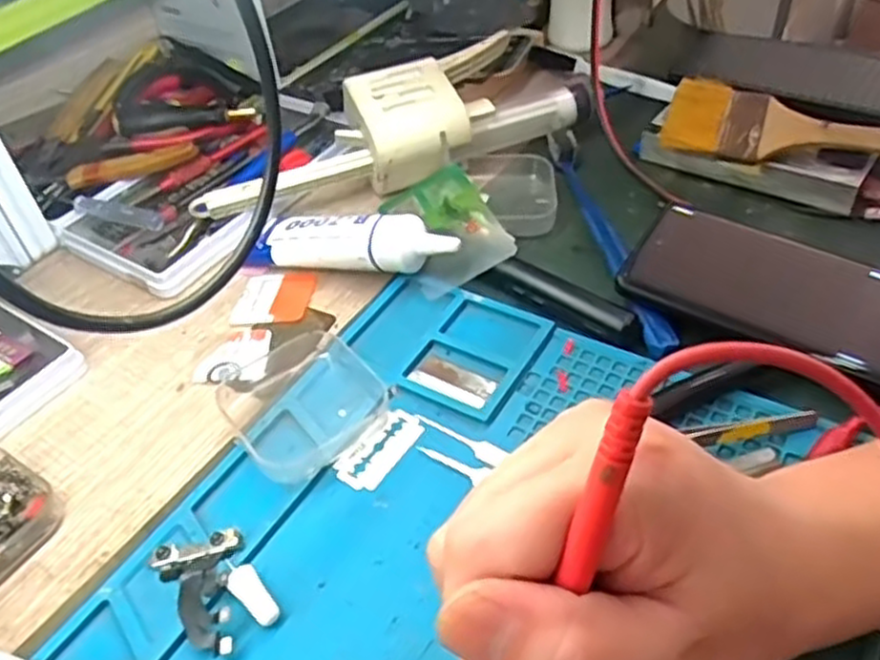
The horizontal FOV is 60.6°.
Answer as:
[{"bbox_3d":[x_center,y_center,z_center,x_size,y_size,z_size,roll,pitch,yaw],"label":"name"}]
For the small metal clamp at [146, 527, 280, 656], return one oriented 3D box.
[{"bbox_3d":[-0.084,0.094,0.279,0.031,0.007,0.052,-29,50,-22],"label":"small metal clamp"}]

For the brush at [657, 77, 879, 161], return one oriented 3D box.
[{"bbox_3d":[0.210,-0.111,0.420,0.161,0.013,0.061,17,55,22],"label":"brush"}]

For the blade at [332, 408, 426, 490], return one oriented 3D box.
[{"bbox_3d":[-0.025,0.051,0.323,0.022,0.004,0.041,28,54,29],"label":"blade"}]

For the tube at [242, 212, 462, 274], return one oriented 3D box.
[{"bbox_3d":[-0.049,-0.046,0.401,0.122,0.020,0.030,4,75,25],"label":"tube"}]

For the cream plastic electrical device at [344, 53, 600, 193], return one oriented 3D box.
[{"bbox_3d":[0.016,-0.133,0.466,0.146,0.053,0.058,-20,47,-15],"label":"cream plastic electrical device"}]

